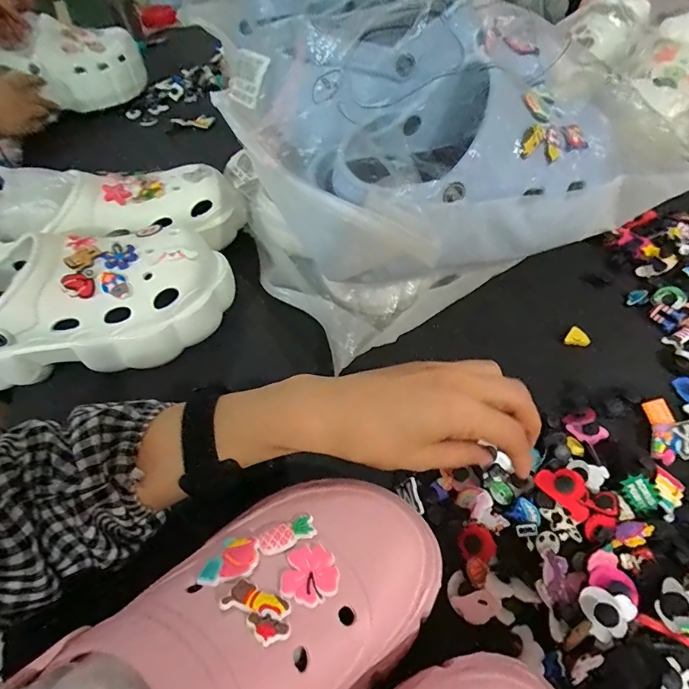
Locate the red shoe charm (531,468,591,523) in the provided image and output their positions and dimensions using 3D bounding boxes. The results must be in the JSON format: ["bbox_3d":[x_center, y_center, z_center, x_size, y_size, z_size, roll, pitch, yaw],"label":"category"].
[{"bbox_3d":[0.148,0.096,0.281,0.022,0.011,0.036,-34,57,-19],"label":"red shoe charm"}]

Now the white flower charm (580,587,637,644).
[{"bbox_3d":[0.148,0.153,0.241,0.026,0.007,0.026,-13,59,23],"label":"white flower charm"}]

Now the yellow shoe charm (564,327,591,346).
[{"bbox_3d":[0.210,-0.004,0.381,0.019,0.006,0.019,-2,52,3],"label":"yellow shoe charm"}]

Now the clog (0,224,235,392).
[{"bbox_3d":[-0.236,-0.042,0.380,0.250,0.088,0.105,-9,52,-2],"label":"clog"}]

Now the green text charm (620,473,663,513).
[{"bbox_3d":[0.197,0.099,0.283,0.019,0.004,0.030,-43,96,15],"label":"green text charm"}]

